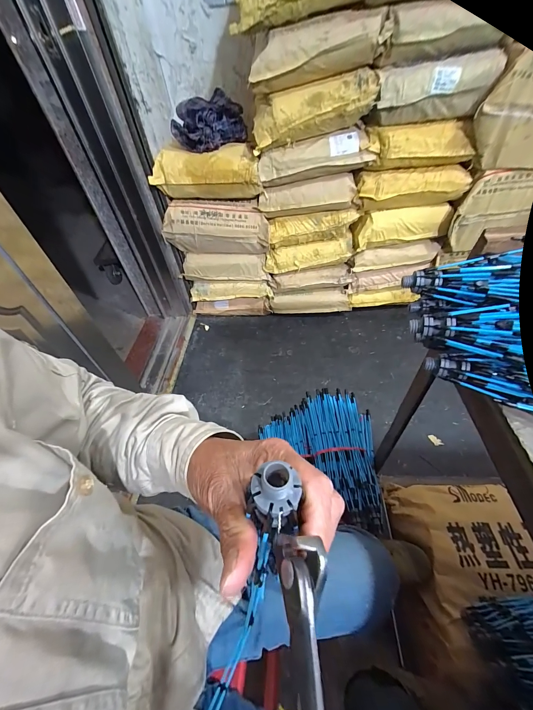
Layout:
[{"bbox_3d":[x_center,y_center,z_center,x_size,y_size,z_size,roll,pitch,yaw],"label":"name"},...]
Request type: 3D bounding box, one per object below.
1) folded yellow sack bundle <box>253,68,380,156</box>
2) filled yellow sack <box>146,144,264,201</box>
[{"bbox_3d":[0.157,-0.938,1.060,0.424,0.170,0.297,-6,48,1],"label":"folded yellow sack bundle"},{"bbox_3d":[-0.244,-0.729,1.129,0.428,0.163,0.116,-6,48,1],"label":"filled yellow sack"}]

